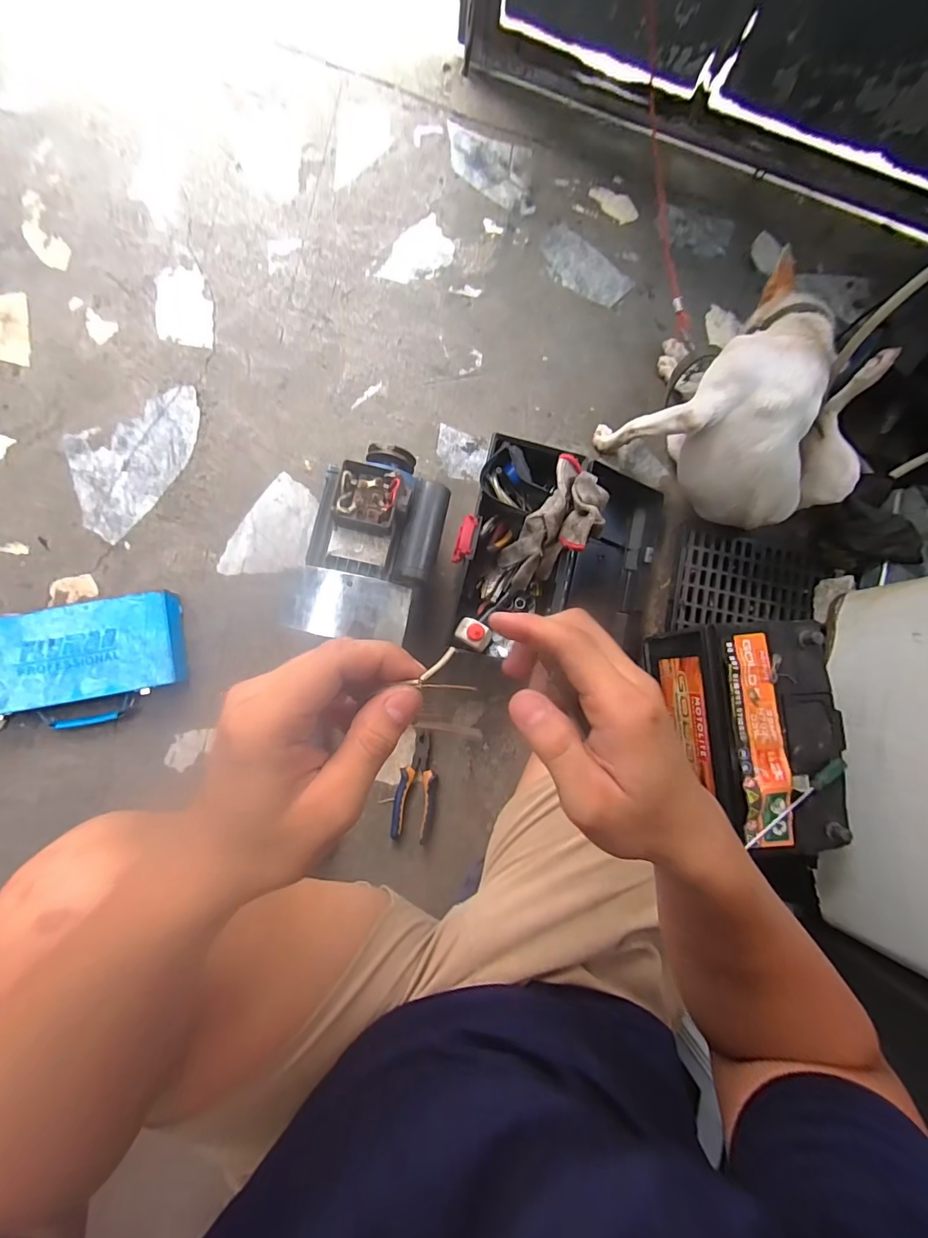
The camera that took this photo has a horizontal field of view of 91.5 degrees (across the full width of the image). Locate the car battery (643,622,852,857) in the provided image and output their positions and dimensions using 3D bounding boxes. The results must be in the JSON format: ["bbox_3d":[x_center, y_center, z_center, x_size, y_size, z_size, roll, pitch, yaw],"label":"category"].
[{"bbox_3d":[0.411,0.158,0.681,0.164,0.192,0.292,-2,81,-7],"label":"car battery"}]

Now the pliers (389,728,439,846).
[{"bbox_3d":[-0.078,0.276,0.754,0.067,0.020,0.178,6,82,-4],"label":"pliers"}]

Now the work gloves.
[{"bbox_3d":[0.138,-0.137,0.710,0.112,0.096,0.208,36,110,0],"label":"work gloves"}]

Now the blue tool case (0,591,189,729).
[{"bbox_3d":[-0.603,0.072,0.710,0.317,0.059,0.184,-12,84,-7],"label":"blue tool case"}]

